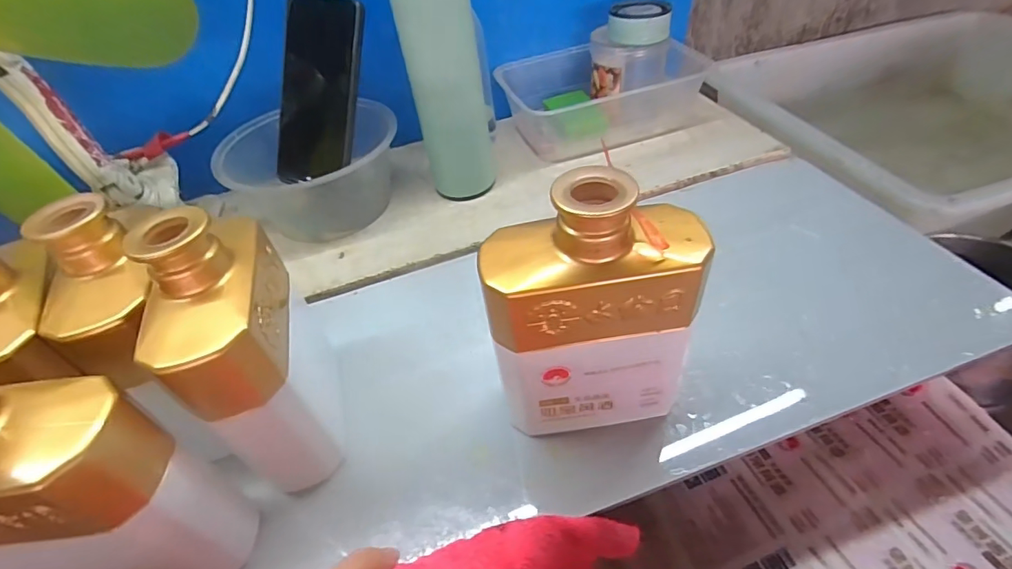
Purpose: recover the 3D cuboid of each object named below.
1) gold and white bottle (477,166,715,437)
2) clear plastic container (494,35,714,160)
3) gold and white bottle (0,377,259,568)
[{"bbox_3d":[0.045,0.023,0.270,0.112,0.165,0.050,-6,47,-1],"label":"gold and white bottle"},{"bbox_3d":[0.117,-0.228,0.564,0.214,0.065,0.128,-17,48,-12],"label":"clear plastic container"},{"bbox_3d":[-0.206,0.099,0.227,0.109,0.162,0.058,-5,47,0],"label":"gold and white bottle"}]

